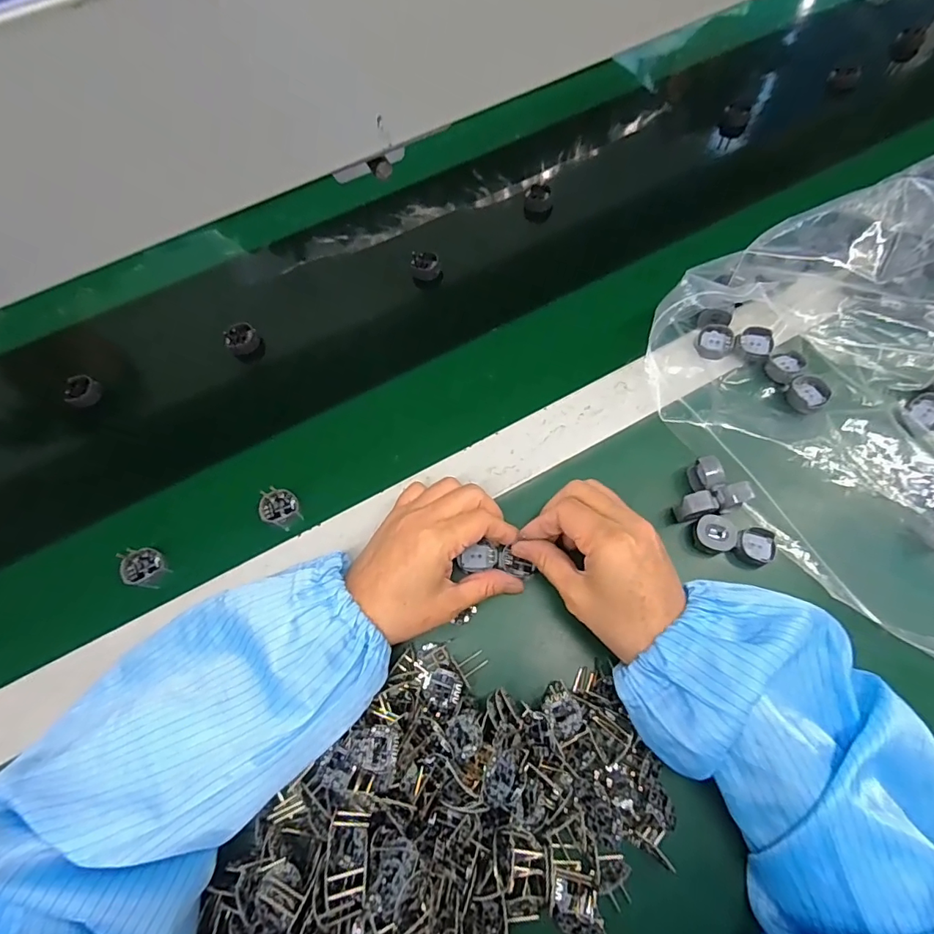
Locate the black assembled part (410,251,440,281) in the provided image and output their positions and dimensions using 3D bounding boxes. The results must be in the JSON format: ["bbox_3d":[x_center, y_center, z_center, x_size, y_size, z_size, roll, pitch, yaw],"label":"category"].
[{"bbox_3d":[-0.040,-0.196,0.474,0.026,0.018,0.021,-9,68,-1],"label":"black assembled part"}]

